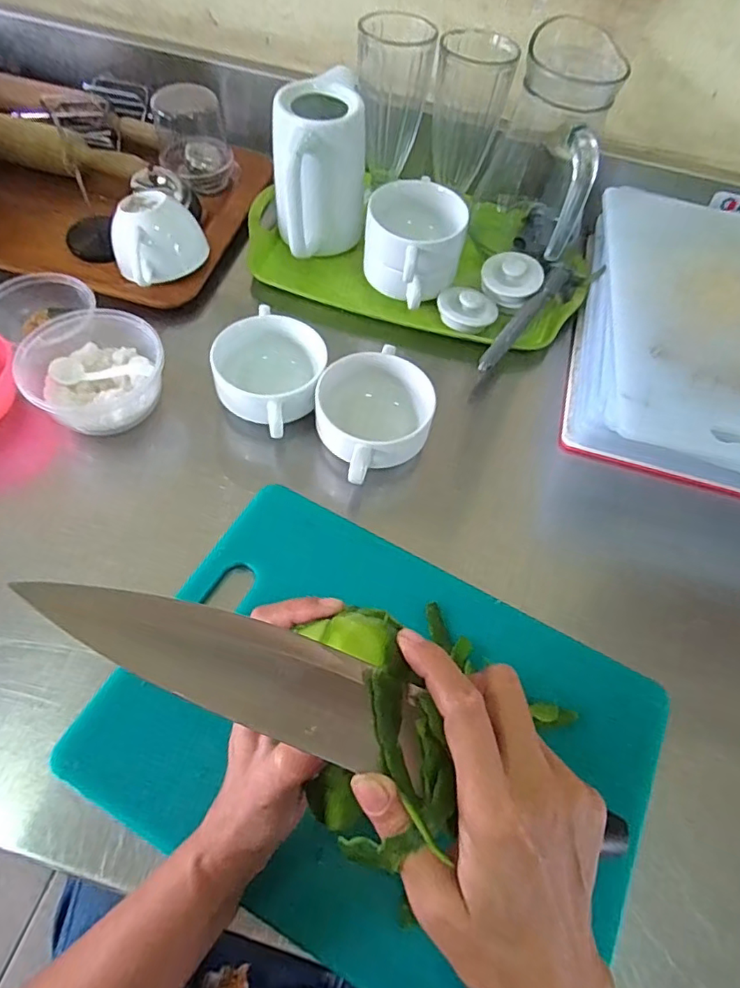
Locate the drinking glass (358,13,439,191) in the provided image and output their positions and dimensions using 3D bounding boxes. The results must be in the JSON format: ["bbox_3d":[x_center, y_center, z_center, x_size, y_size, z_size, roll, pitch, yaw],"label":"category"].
[{"bbox_3d":[0.023,-0.416,0.590,0.074,0.139,0.068,3,57,-2],"label":"drinking glass"}]

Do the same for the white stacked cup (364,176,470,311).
[{"bbox_3d":[0.044,-0.252,0.558,0.098,0.072,0.101,2,58,-4],"label":"white stacked cup"}]

